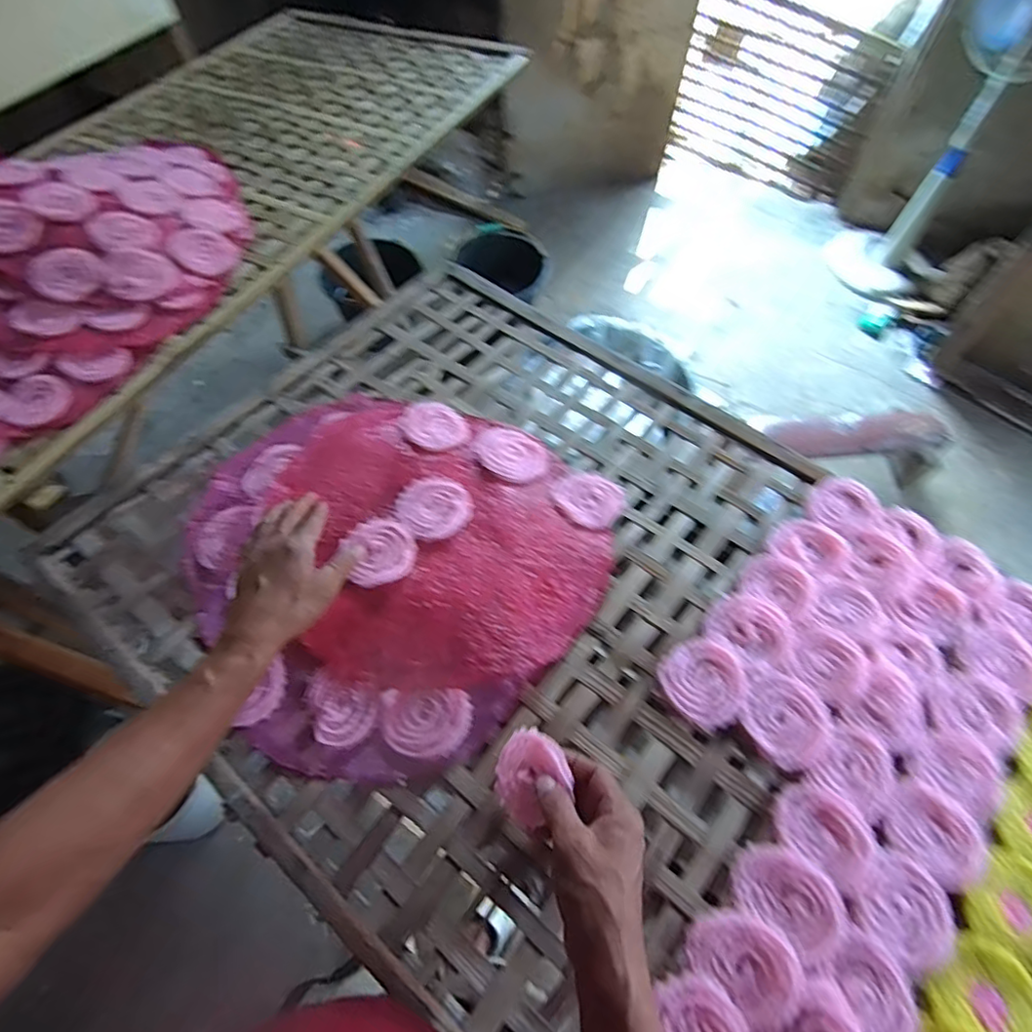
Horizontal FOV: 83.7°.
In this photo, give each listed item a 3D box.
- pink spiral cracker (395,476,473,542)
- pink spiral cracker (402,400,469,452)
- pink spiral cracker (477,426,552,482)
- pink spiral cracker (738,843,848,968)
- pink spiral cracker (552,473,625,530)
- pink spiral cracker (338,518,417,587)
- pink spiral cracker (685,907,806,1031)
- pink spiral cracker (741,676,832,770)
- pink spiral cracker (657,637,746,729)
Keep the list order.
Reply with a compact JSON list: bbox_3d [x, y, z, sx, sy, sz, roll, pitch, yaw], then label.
[{"bbox_3d":[-0.085,-0.010,0.609,0.073,0.004,0.076,2,58,-3],"label":"pink spiral cracker"},{"bbox_3d":[-0.096,-0.107,0.681,0.067,0.005,0.080,-37,67,-23],"label":"pink spiral cracker"},{"bbox_3d":[-0.005,-0.072,0.669,0.087,0.012,0.075,30,61,14],"label":"pink spiral cracker"},{"bbox_3d":[0.211,0.294,0.445,0.077,0.020,0.058,37,63,18],"label":"pink spiral cracker"},{"bbox_3d":[0.081,-0.019,0.639,0.076,0.007,0.072,2,58,-3],"label":"pink spiral cracker"},{"bbox_3d":[-0.134,0.034,0.573,0.065,0.006,0.069,2,58,-3],"label":"pink spiral cracker"},{"bbox_3d":[0.172,0.330,0.426,0.060,0.025,0.075,-38,68,-23],"label":"pink spiral cracker"},{"bbox_3d":[0.240,0.179,0.509,0.070,0.005,0.073,2,58,-3],"label":"pink spiral cracker"},{"bbox_3d":[0.171,0.150,0.528,0.073,0.012,0.071,2,58,-3],"label":"pink spiral cracker"}]

